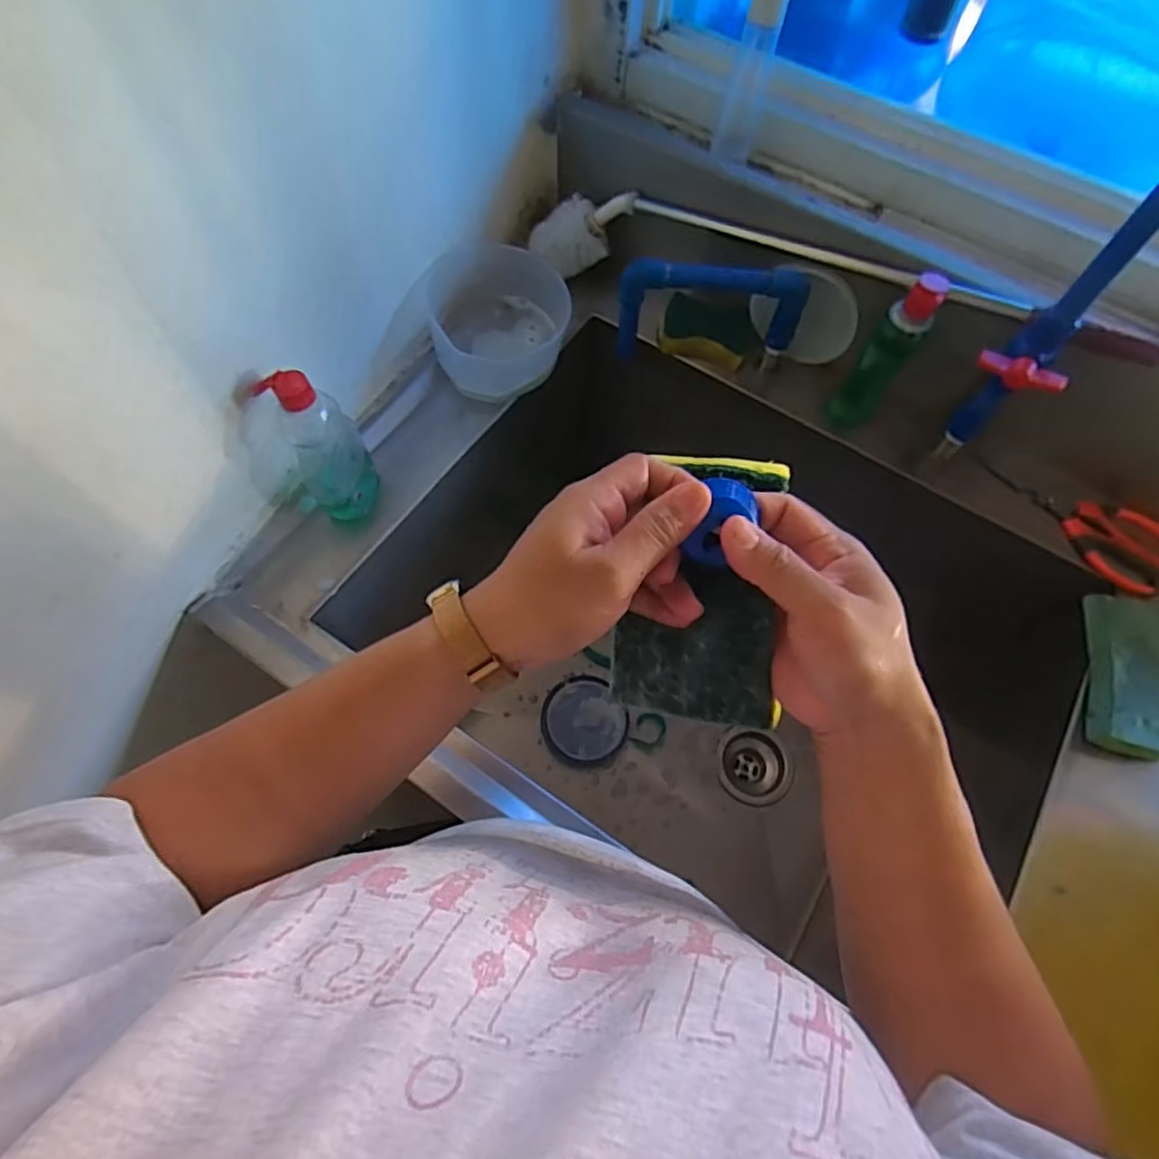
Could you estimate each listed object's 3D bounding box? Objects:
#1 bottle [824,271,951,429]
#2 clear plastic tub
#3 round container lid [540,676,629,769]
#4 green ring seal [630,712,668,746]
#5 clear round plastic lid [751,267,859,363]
[{"bbox_3d":[0.289,-0.211,0.611,0.046,0.170,0.038,31,68,12],"label":"bottle"},{"bbox_3d":[-0.089,-0.281,0.668,0.141,0.076,0.150,1,65,-1],"label":"clear plastic tub"},{"bbox_3d":[0.006,0.199,0.902,0.111,0.019,0.120,1,65,-1],"label":"round container lid"},{"bbox_3d":[0.101,0.213,0.907,0.045,0.004,0.046,22,77,1],"label":"green ring seal"},{"bbox_3d":[0.233,-0.272,0.656,0.105,0.087,0.015,37,55,2],"label":"clear round plastic lid"}]

